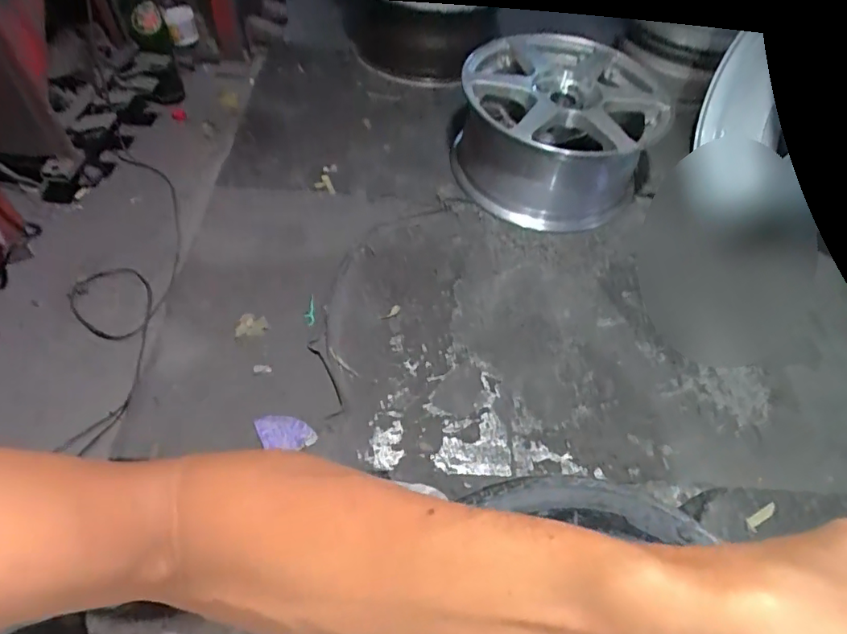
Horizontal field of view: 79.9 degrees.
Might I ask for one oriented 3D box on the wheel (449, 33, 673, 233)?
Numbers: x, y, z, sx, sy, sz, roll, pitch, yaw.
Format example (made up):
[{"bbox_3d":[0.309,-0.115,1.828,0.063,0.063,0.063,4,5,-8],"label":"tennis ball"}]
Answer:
[{"bbox_3d":[0.301,-0.446,1.163,0.432,0.196,0.446,3,53,-4],"label":"wheel"}]

